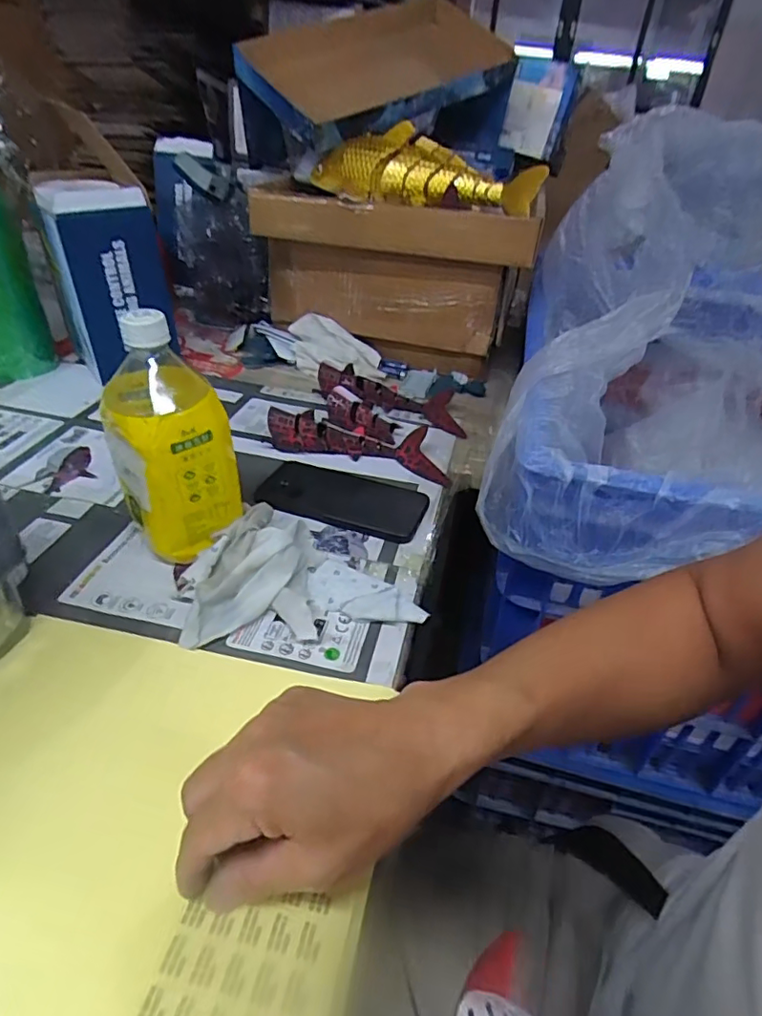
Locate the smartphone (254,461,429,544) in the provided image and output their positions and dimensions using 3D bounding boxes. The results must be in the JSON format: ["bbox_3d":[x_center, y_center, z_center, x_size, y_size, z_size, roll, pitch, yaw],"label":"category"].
[{"bbox_3d":[-0.037,-0.012,0.569,0.160,0.014,0.087,14,37,11],"label":"smartphone"}]

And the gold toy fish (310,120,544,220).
[{"bbox_3d":[0.048,-0.414,0.691,0.299,0.068,0.062,15,38,13],"label":"gold toy fish"}]

